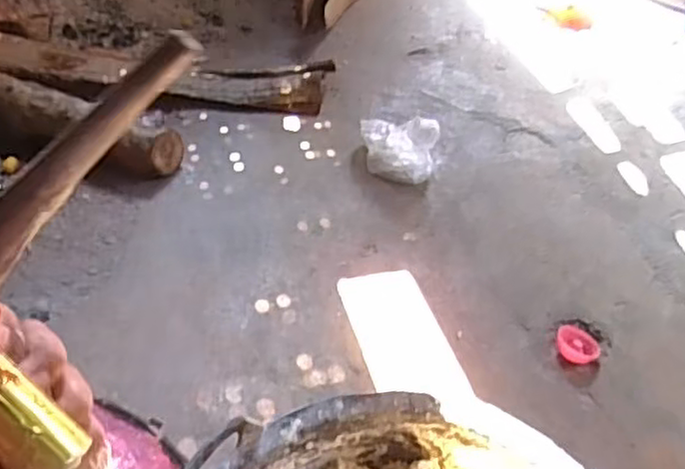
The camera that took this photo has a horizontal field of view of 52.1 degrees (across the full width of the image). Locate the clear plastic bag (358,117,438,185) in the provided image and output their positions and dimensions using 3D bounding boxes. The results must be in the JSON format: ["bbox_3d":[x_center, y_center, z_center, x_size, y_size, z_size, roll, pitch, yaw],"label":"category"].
[{"bbox_3d":[0.101,-0.167,1.285,0.143,0.086,0.119,8,43,3],"label":"clear plastic bag"}]

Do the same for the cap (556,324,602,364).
[{"bbox_3d":[0.343,0.164,1.025,0.065,0.022,0.059,30,48,24],"label":"cap"}]

